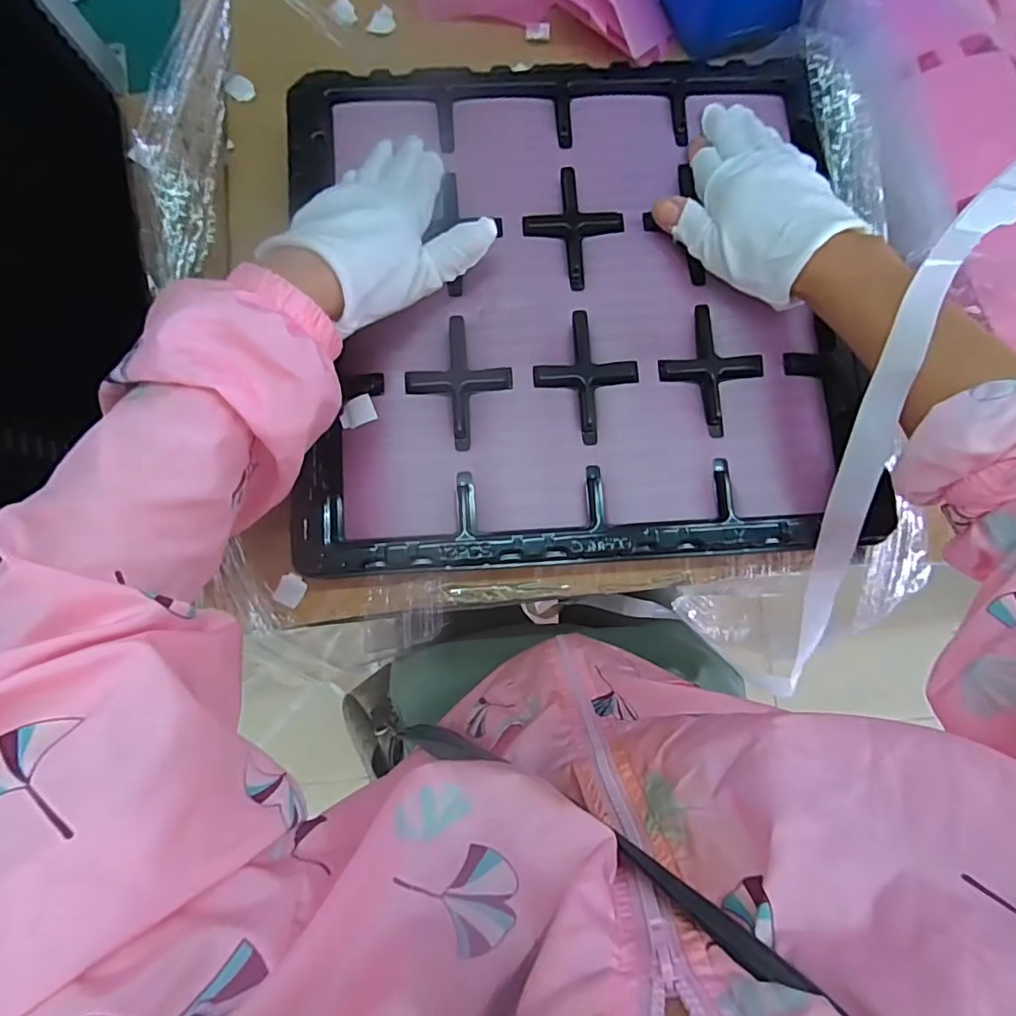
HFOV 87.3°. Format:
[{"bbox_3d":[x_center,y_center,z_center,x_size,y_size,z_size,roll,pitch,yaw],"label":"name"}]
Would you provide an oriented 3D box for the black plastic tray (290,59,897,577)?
[{"bbox_3d":[0.041,-0.133,0.350,0.344,0.019,0.333,-4,83,-1],"label":"black plastic tray"}]

